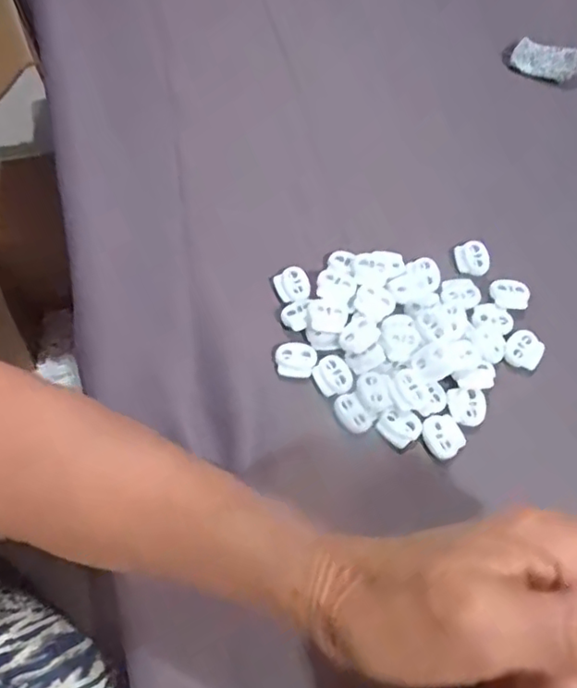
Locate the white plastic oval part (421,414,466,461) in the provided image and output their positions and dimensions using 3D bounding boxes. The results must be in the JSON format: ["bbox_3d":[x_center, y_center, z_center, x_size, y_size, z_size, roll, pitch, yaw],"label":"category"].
[{"bbox_3d":[0.079,0.046,0.299,0.020,0.004,0.022,-23,68,-11],"label":"white plastic oval part"}]

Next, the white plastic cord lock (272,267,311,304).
[{"bbox_3d":[0.003,-0.033,0.339,0.020,0.004,0.021,-23,68,-11],"label":"white plastic cord lock"}]

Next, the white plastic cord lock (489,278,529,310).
[{"bbox_3d":[0.126,-0.028,0.335,0.022,0.004,0.018,4,65,0],"label":"white plastic cord lock"}]

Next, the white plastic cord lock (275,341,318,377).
[{"bbox_3d":[0.004,0.008,0.320,0.022,0.006,0.018,8,65,2],"label":"white plastic cord lock"}]

